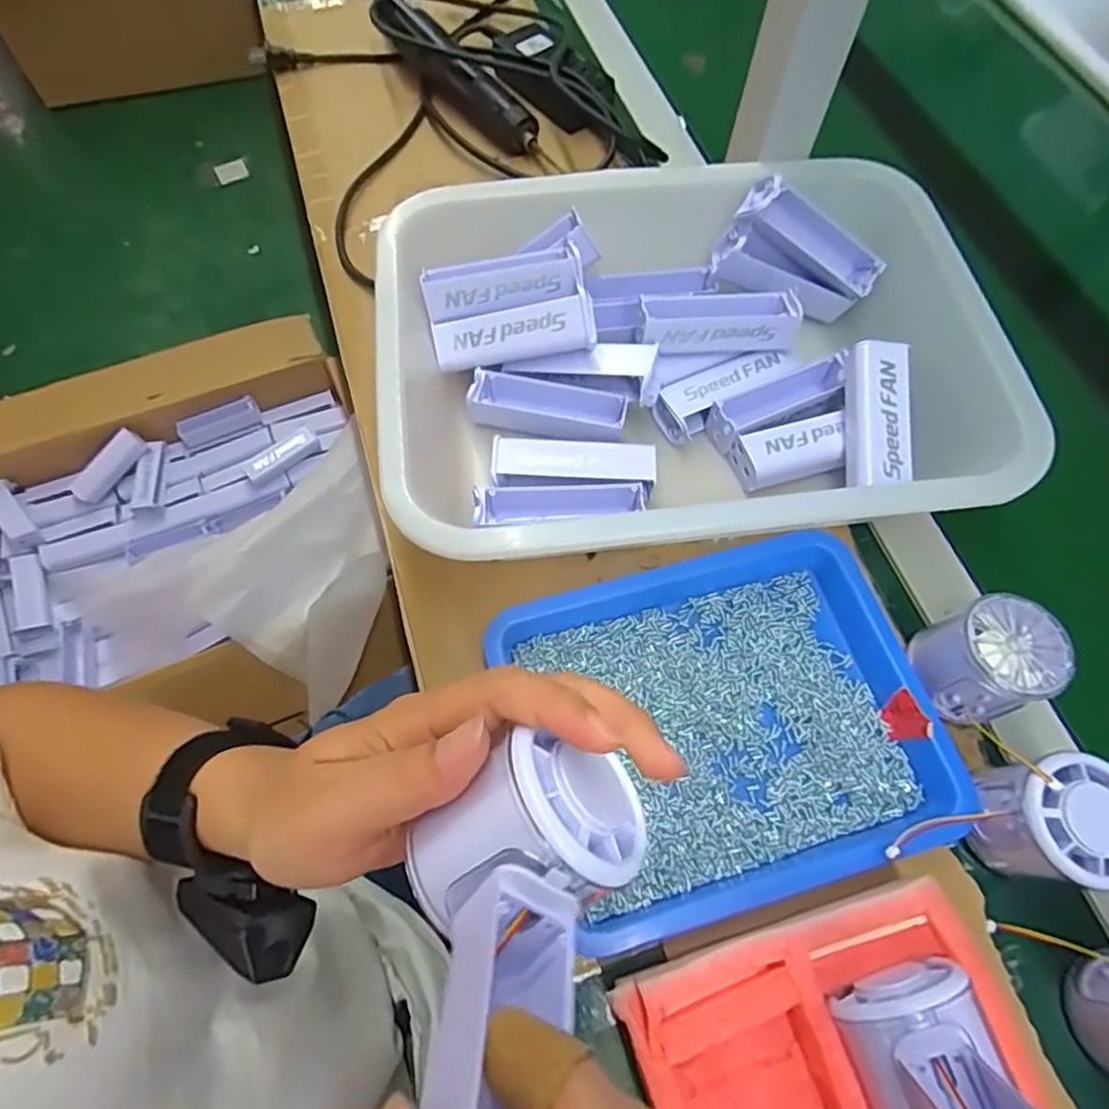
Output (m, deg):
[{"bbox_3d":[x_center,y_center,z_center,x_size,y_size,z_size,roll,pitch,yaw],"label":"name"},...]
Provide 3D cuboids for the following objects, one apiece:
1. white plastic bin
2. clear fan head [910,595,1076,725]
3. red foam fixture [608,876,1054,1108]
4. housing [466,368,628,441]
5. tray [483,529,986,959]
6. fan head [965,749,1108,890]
[{"bbox_3d":[0.078,-0.118,0.419,0.353,0.084,0.261,-6,65,-4],"label":"white plastic bin"},{"bbox_3d":[0.230,0.056,0.359,0.054,0.050,0.054,1,65,-1],"label":"clear fan head"},{"bbox_3d":[0.111,0.204,0.278,0.150,0.054,0.098,-15,66,-8],"label":"red foam fixture"},{"bbox_3d":[-0.004,-0.095,0.438,0.098,0.032,0.028,11,67,4],"label":"housing"},{"bbox_3d":[0.094,0.084,0.357,0.214,0.032,0.173,-14,66,-8],"label":"tray"},{"bbox_3d":[0.237,0.127,0.323,0.056,0.055,0.054,-7,65,-5],"label":"fan head"}]

